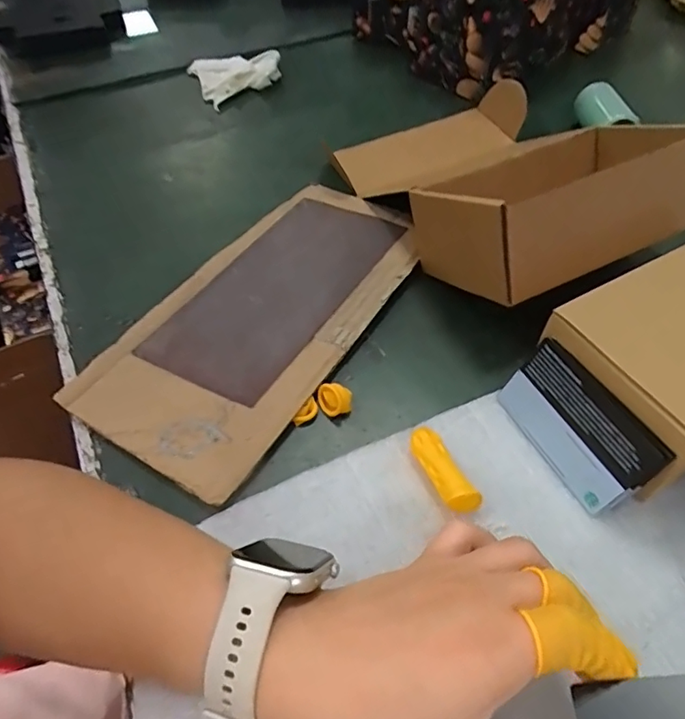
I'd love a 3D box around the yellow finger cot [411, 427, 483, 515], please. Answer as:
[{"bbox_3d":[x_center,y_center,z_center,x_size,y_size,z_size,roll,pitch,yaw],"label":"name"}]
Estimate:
[{"bbox_3d":[0.054,0.061,0.286,0.018,0.021,0.051,-20,55,-14],"label":"yellow finger cot"}]

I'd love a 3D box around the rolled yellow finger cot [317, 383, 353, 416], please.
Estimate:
[{"bbox_3d":[-0.005,0.025,0.322,0.020,0.011,0.017,-5,53,-3],"label":"rolled yellow finger cot"}]

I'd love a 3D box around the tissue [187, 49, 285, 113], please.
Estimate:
[{"bbox_3d":[-0.113,-0.313,0.573,0.095,0.021,0.077,-20,55,-14],"label":"tissue"}]

